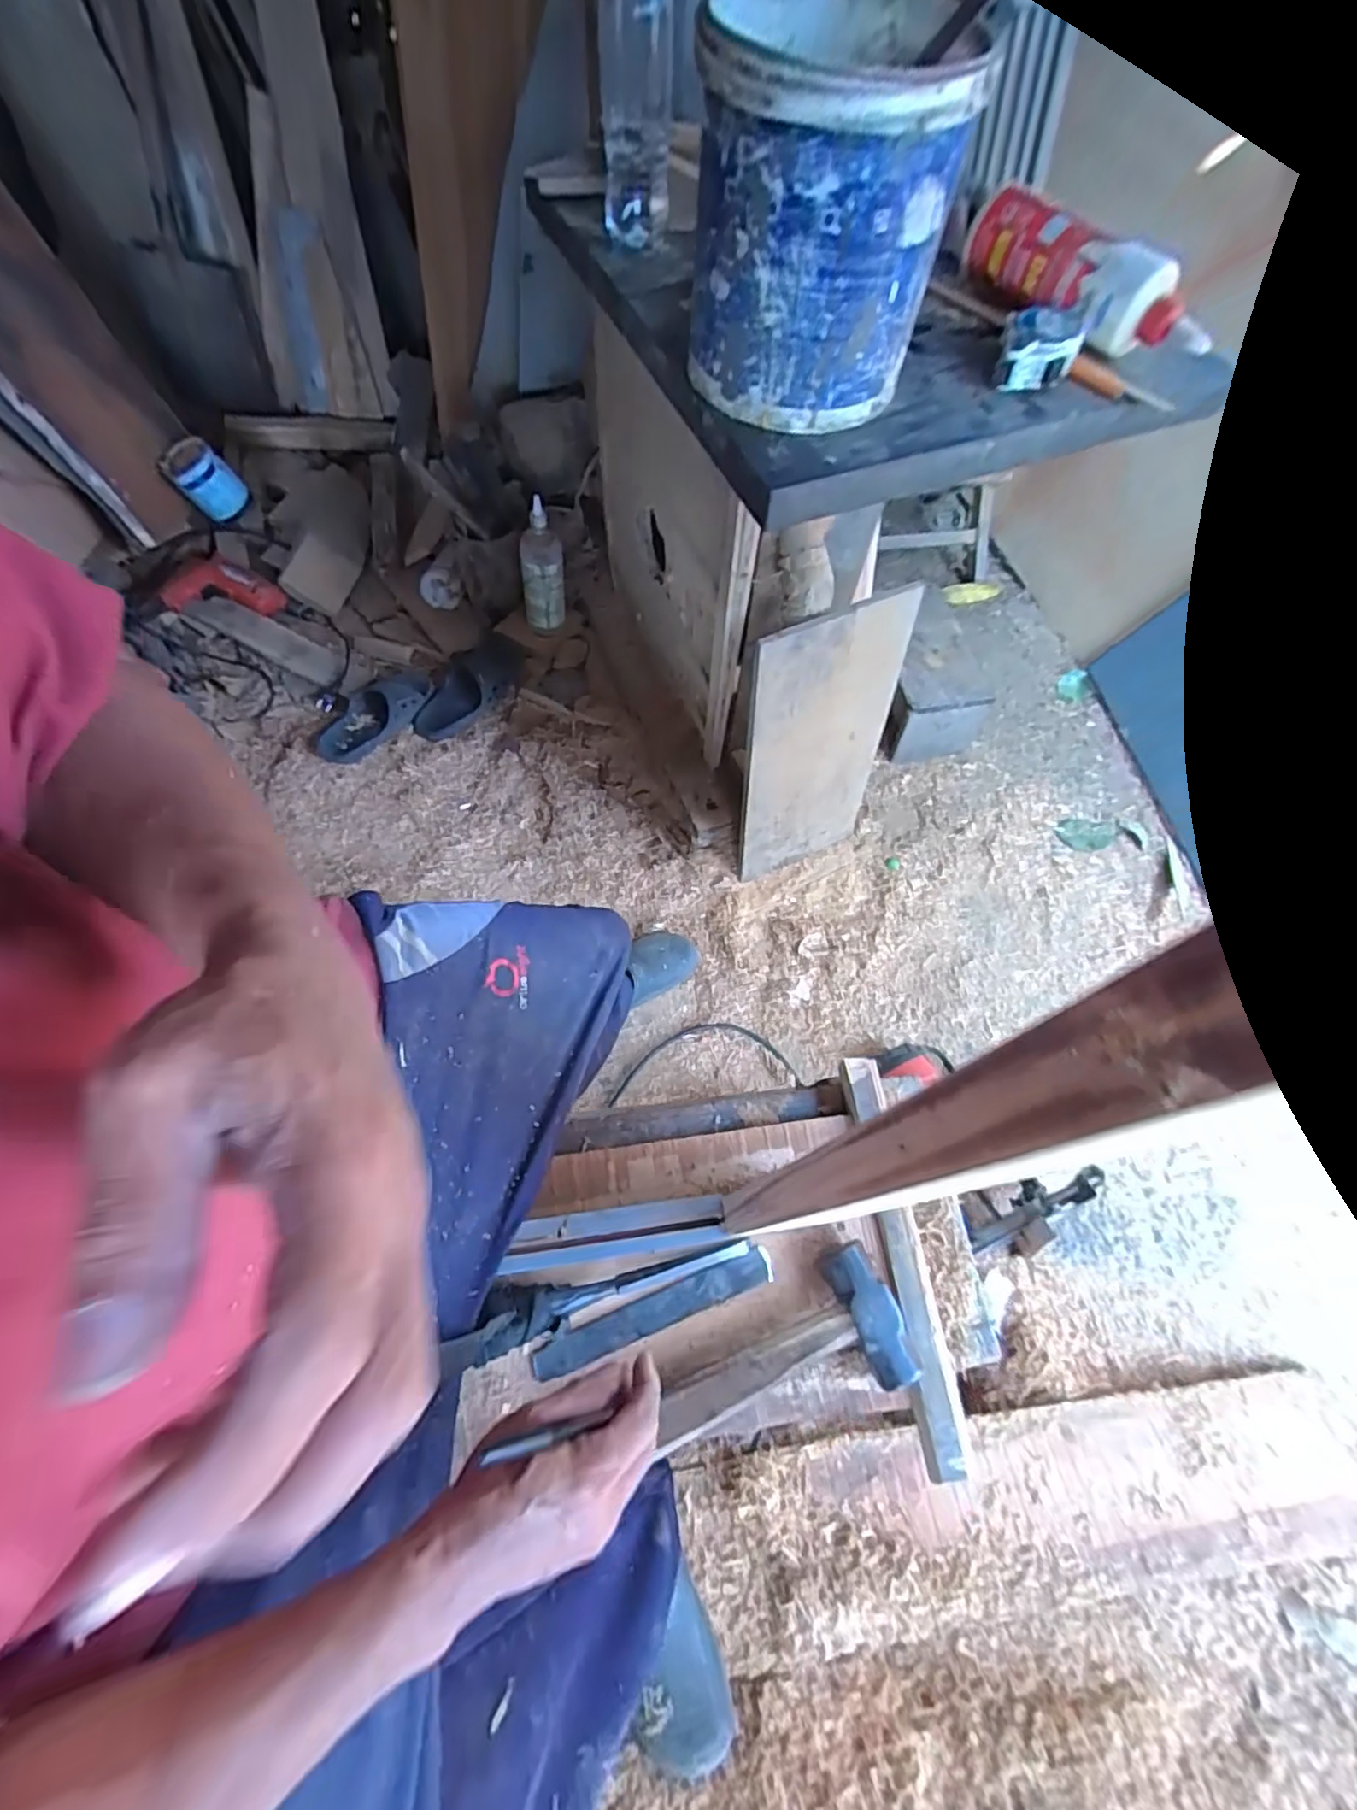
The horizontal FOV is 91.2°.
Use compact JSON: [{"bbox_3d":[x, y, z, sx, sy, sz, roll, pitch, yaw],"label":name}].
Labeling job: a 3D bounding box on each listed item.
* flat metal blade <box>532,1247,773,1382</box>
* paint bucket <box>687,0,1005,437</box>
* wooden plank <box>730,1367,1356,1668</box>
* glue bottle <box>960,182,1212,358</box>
[{"bbox_3d":[-0.017,0.341,0.557,0.207,0.007,0.027,-15,70,-17],"label":"flat metal blade"},{"bbox_3d":[0.095,-0.465,0.459,0.158,0.177,0.159,3,64,-6],"label":"paint bucket"},{"bbox_3d":[0.558,0.754,0.861,1.009,0.043,0.195,3,47,-12],"label":"wooden plank"},{"bbox_3d":[0.345,-0.531,0.561,0.047,0.059,0.231,-38,74,-22],"label":"glue bottle"}]

